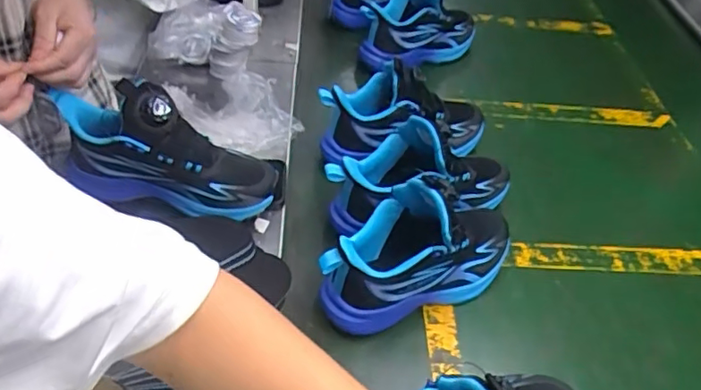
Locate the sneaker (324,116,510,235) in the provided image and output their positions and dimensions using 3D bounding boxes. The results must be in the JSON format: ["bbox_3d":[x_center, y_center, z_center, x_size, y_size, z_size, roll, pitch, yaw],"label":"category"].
[{"bbox_3d":[0.088,-0.022,0.683,0.242,0.141,0.095,-17,50,-22],"label":"sneaker"}]

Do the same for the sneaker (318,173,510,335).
[{"bbox_3d":[0.080,0.053,0.611,0.235,0.140,0.105,-26,54,-28],"label":"sneaker"}]

